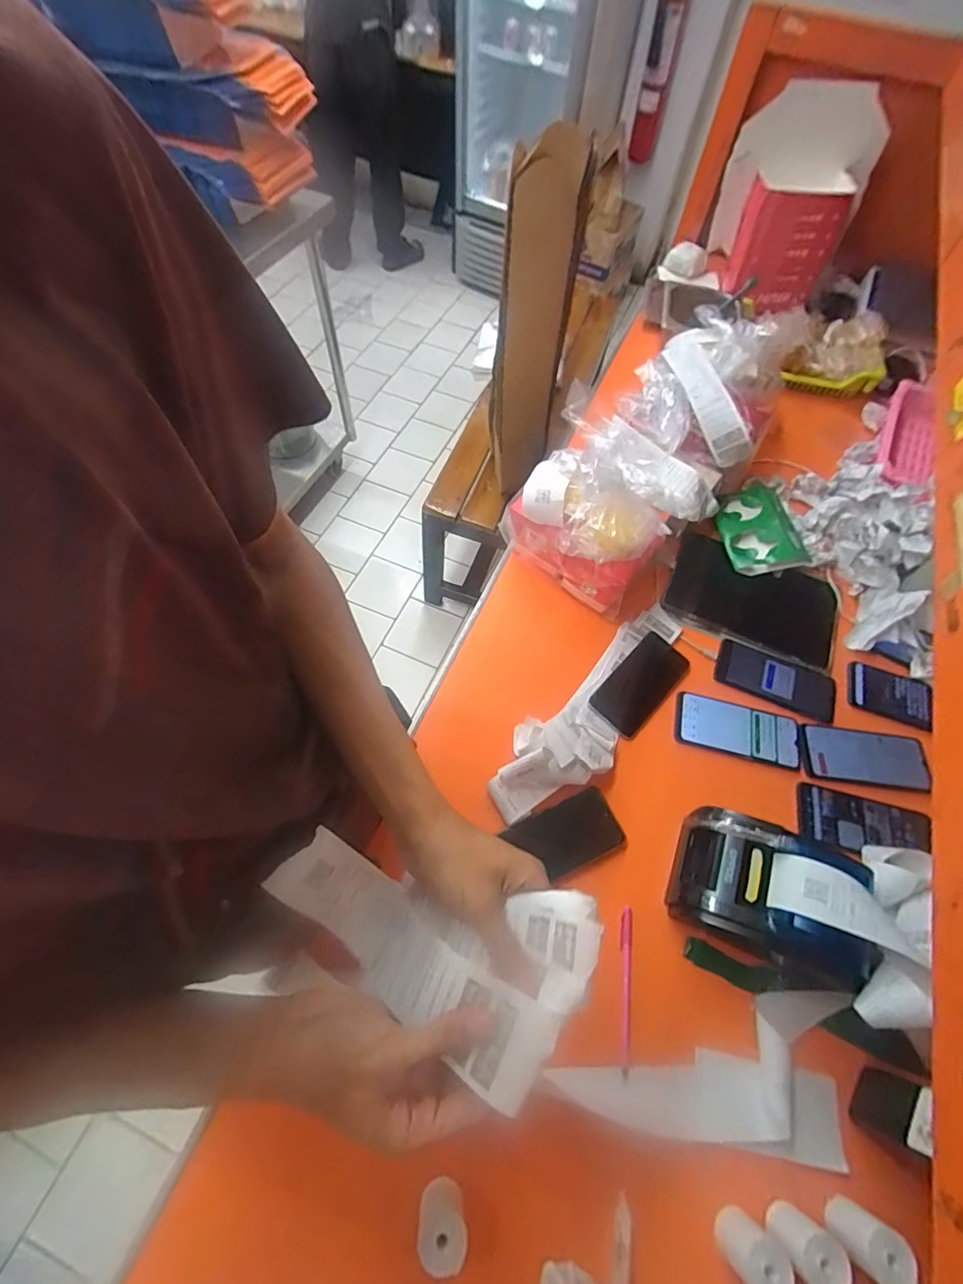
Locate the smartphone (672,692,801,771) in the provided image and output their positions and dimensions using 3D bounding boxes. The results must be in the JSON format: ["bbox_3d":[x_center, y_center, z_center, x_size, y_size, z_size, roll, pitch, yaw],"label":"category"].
[{"bbox_3d":[0.341,0.118,0.672,0.162,0.009,0.071,15,62,4],"label":"smartphone"}]

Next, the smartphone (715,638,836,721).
[{"bbox_3d":[0.414,0.055,0.709,0.162,0.013,0.069,23,63,8],"label":"smartphone"}]

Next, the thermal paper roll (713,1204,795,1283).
[{"bbox_3d":[0.231,0.517,0.427,0.040,0.054,0.040,2,62,-3],"label":"thermal paper roll"}]

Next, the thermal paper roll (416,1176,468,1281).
[{"bbox_3d":[-0.033,0.491,0.423,0.039,0.042,0.042,5,62,-1],"label":"thermal paper roll"}]

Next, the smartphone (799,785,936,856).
[{"bbox_3d":[0.470,0.226,0.621,0.154,0.013,0.070,16,62,5],"label":"smartphone"}]

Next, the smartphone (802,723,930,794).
[{"bbox_3d":[0.499,0.151,0.659,0.154,0.013,0.071,9,62,1],"label":"smartphone"}]

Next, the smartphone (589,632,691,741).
[{"bbox_3d":[0.222,0.058,0.701,0.076,0.009,0.156,40,67,16],"label":"smartphone"}]

